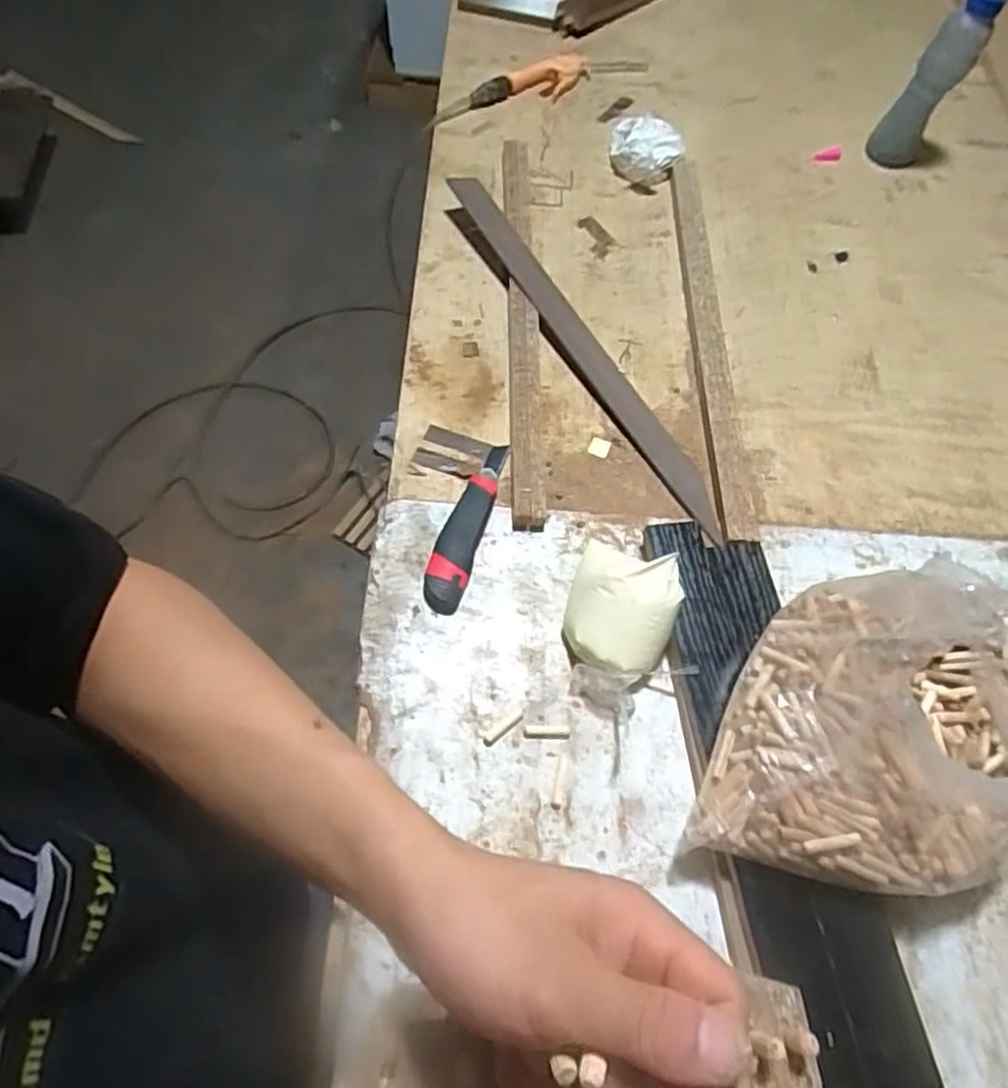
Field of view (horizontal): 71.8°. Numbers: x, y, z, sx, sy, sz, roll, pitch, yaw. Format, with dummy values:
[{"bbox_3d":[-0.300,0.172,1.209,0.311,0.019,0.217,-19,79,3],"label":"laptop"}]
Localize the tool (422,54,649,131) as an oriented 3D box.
[{"bbox_3d":[0.051,-0.650,0.981,0.333,0.033,0.056,-24,68,-14],"label":"tool"}]

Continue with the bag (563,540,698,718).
[{"bbox_3d":[0.105,0.064,0.615,0.097,0.072,0.159,6,65,1],"label":"bag"}]

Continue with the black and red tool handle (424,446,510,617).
[{"bbox_3d":[-0.038,-0.022,0.677,0.039,0.024,0.187,14,65,5],"label":"black and red tool handle"}]

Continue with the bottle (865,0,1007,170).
[{"bbox_3d":[0.551,-0.595,0.892,0.072,0.217,0.053,29,67,11],"label":"bottle"}]

